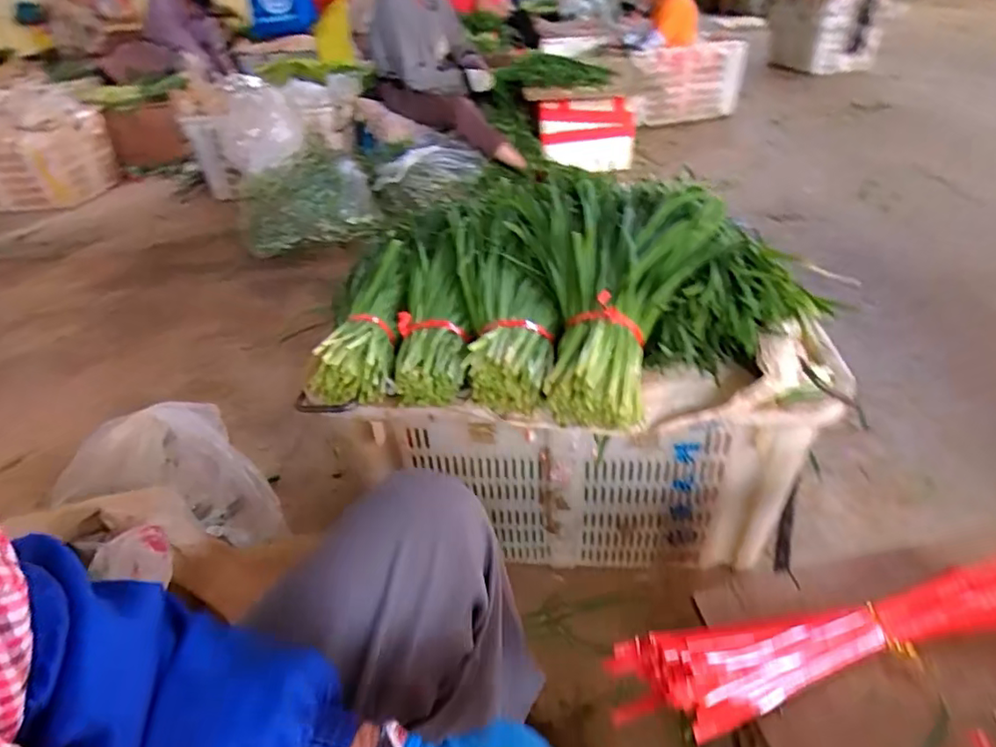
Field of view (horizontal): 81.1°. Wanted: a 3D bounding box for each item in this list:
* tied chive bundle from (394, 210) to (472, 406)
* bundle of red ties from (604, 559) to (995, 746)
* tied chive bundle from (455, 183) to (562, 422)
[{"bbox_3d":[-0.083,-0.101,0.765,0.092,0.053,0.315,-4,50,2],"label":"tied chive bundle"},{"bbox_3d":[0.284,0.214,0.466,0.380,0.063,0.074,-8,36,-3],"label":"bundle of red ties"},{"bbox_3d":[0.008,-0.128,0.767,0.124,0.072,0.402,-4,49,2],"label":"tied chive bundle"}]

